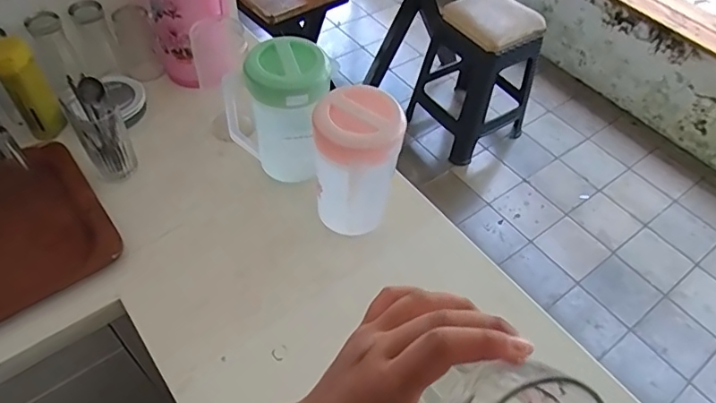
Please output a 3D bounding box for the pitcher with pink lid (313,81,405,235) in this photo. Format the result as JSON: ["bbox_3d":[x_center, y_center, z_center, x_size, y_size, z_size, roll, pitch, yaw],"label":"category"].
[{"bbox_3d":[-0.002,-0.046,0.764,0.129,0.201,0.126,3,52,-2],"label":"pitcher with pink lid"}]

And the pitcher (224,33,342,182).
[{"bbox_3d":[-0.117,-0.143,0.845,0.154,0.224,0.119,23,54,13],"label":"pitcher"}]

